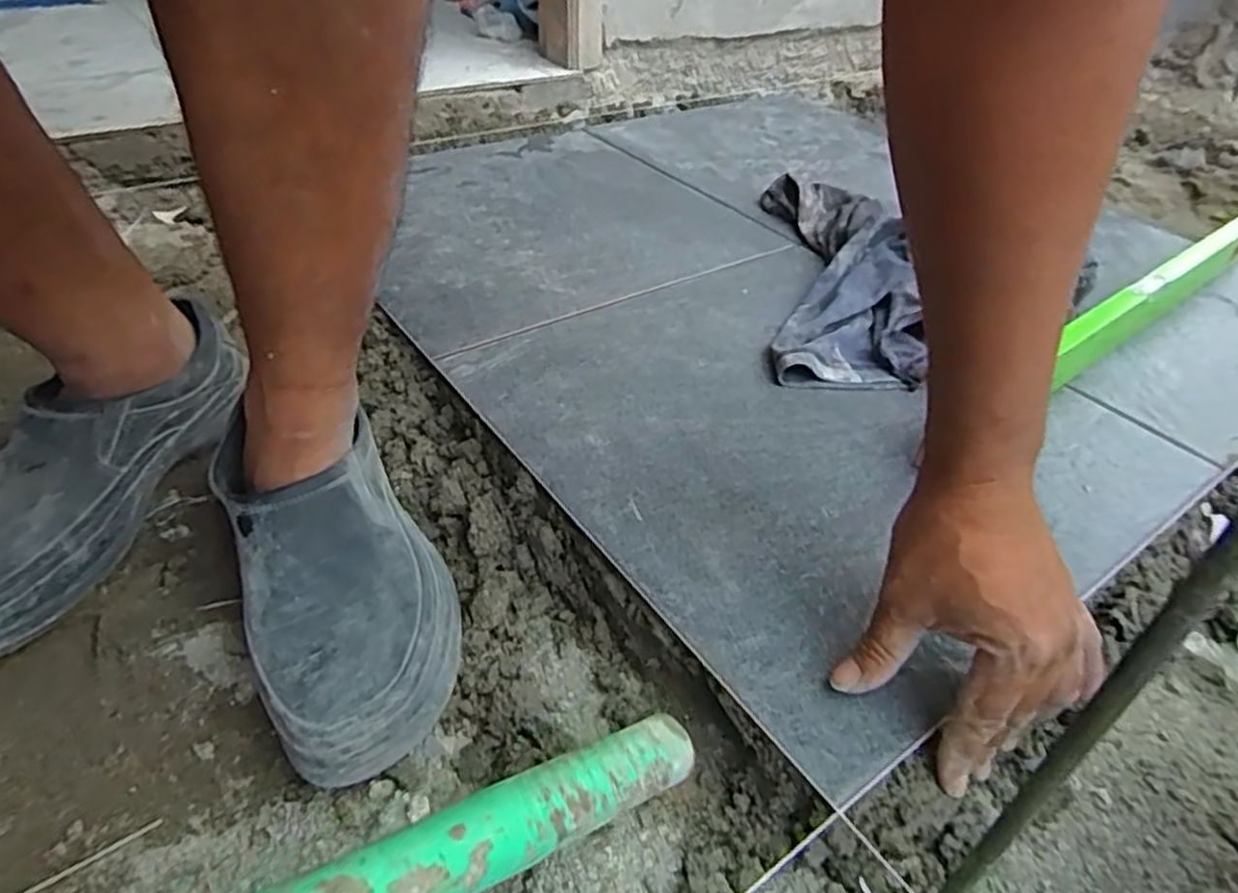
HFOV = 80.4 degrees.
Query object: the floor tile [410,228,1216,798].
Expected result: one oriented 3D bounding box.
[{"bbox_3d":[0.136,-0.021,0.528,0.391,0.013,0.392,-24,48,-28],"label":"floor tile"}]

